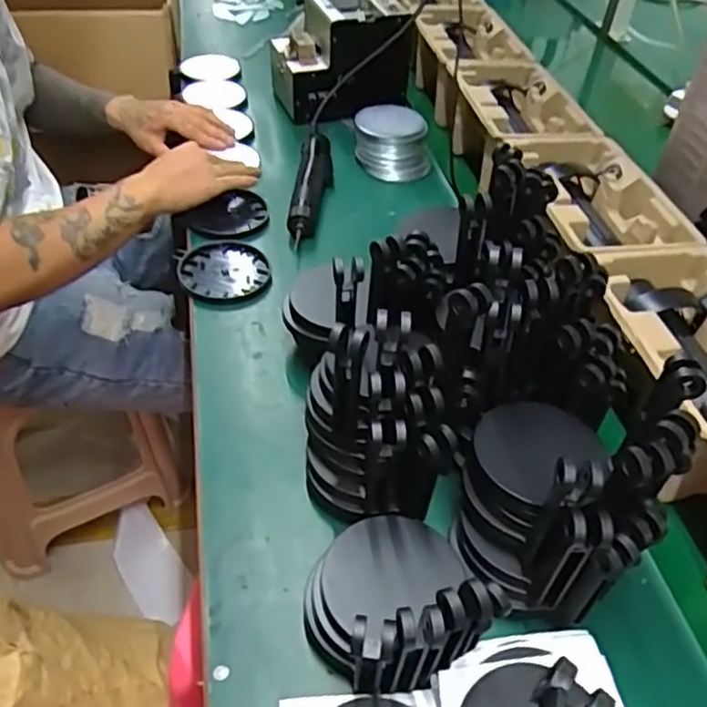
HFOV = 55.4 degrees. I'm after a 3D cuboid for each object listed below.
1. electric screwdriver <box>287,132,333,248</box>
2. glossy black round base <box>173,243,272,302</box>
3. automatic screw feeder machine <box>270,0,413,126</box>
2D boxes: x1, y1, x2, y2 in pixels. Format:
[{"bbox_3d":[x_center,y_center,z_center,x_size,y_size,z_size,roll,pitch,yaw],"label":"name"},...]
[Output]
[{"bbox_3d":[-0.053,-0.224,0.883,0.039,0.036,0.226,8,42,1],"label":"electric screwdriver"},{"bbox_3d":[-0.147,-0.094,0.764,0.097,0.014,0.104,4,42,-3],"label":"glossy black round base"},{"bbox_3d":[-0.021,-0.458,1.048,0.197,0.164,0.155,-3,43,-10],"label":"automatic screw feeder machine"}]

